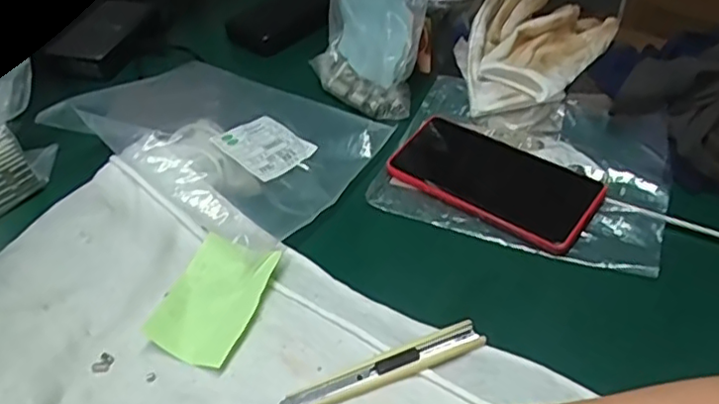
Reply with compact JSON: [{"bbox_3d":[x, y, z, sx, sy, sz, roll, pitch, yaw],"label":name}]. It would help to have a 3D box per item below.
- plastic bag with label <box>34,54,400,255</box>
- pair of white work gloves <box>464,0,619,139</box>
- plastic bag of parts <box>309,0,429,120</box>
[{"bbox_3d":[-0.109,-0.066,0.537,0.225,0.055,0.197,20,46,22],"label":"plastic bag with label"},{"bbox_3d":[0.173,-0.154,0.605,0.134,0.052,0.179,14,45,16],"label":"pair of white work gloves"},{"bbox_3d":[0.009,-0.183,0.609,0.047,0.173,0.145,-7,28,-44],"label":"plastic bag of parts"}]

